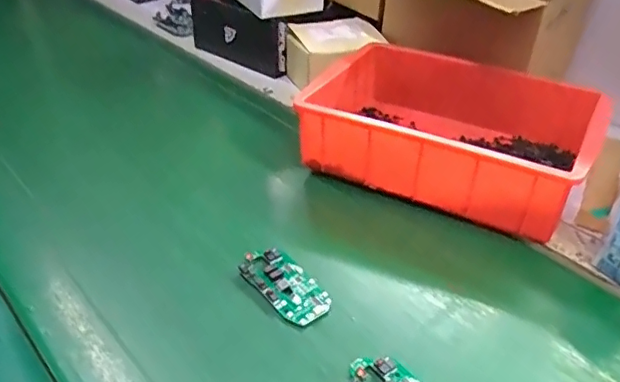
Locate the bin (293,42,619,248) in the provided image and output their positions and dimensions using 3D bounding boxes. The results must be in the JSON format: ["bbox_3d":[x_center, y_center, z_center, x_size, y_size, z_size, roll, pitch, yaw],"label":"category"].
[{"bbox_3d":[0.166,-0.079,0.651,0.290,0.093,0.247,18,40,23],"label":"bin"}]

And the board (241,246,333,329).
[{"bbox_3d":[-0.022,0.081,0.500,0.048,0.010,0.092,-25,43,-30],"label":"board"}]

